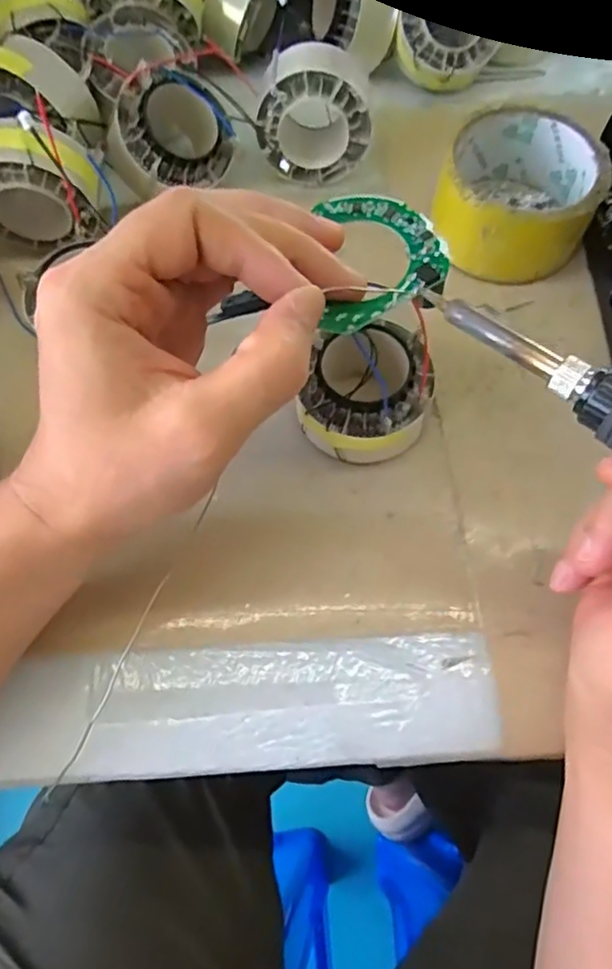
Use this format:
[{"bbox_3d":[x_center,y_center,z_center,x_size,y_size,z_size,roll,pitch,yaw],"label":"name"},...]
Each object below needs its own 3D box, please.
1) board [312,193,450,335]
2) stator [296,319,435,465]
[{"bbox_3d":[0.029,-0.085,0.230,0.045,0.005,0.064,-6,65,4],"label":"board"},{"bbox_3d":[0.029,-0.042,0.297,0.058,0.040,0.062,0,66,1],"label":"stator"}]

